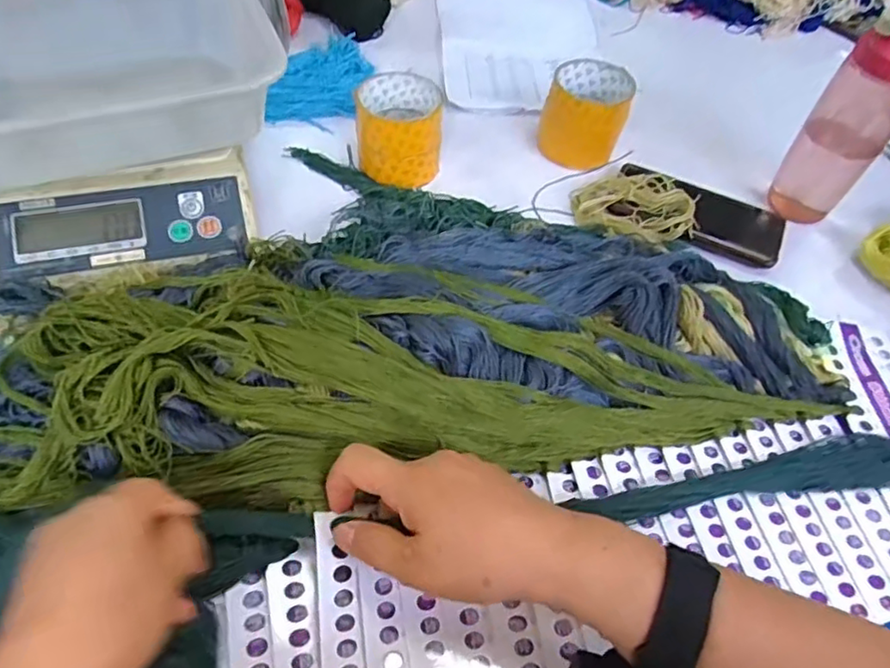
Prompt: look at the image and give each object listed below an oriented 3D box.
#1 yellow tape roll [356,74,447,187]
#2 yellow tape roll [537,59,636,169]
[{"bbox_3d":[-0.043,-0.199,0.606,0.081,0.069,0.084,4,52,-3],"label":"yellow tape roll"},{"bbox_3d":[0.148,-0.233,0.652,0.081,0.073,0.074,3,52,-4],"label":"yellow tape roll"}]

